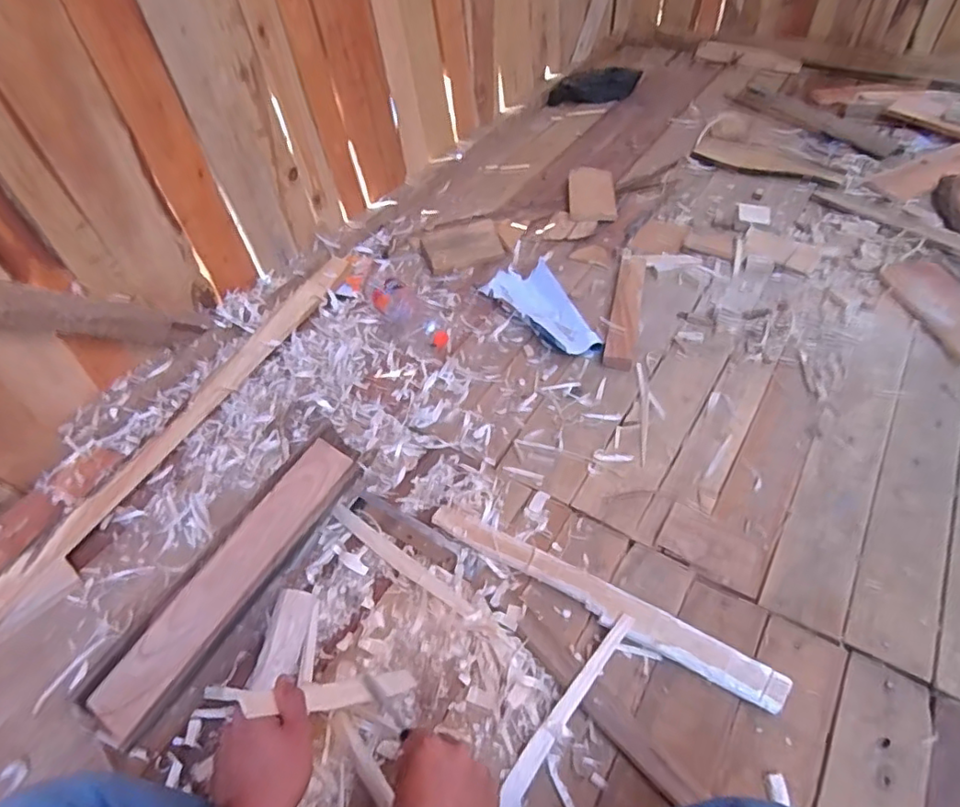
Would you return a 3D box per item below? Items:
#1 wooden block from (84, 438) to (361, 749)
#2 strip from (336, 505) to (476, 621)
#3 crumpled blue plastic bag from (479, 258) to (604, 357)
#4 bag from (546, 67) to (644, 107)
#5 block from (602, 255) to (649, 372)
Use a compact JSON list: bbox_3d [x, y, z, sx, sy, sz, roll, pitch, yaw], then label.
[{"bbox_3d":[-0.294,0.207,0.740,0.068,0.050,0.383,33,57,4],"label":"wooden block"},{"bbox_3d":[-0.104,0.199,0.772,0.235,0.006,0.020,30,58,26],"label":"strip"},{"bbox_3d":[0.112,-0.173,1.080,0.118,0.035,0.271,-26,52,-17],"label":"crumpled blue plastic bag"},{"bbox_3d":[0.320,-0.883,1.688,0.261,0.068,0.068,-9,49,-3],"label":"bag"},{"bbox_3d":[0.260,-0.174,1.064,0.053,0.034,0.305,10,51,12],"label":"block"}]

